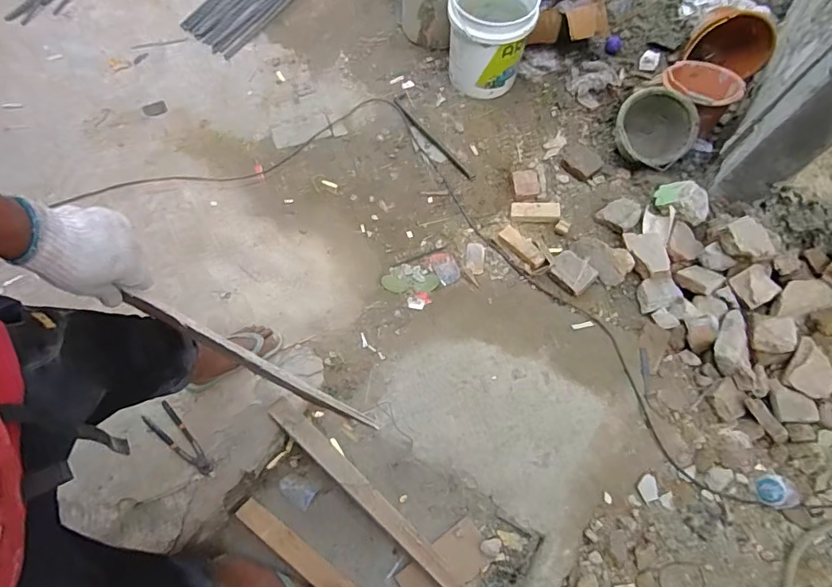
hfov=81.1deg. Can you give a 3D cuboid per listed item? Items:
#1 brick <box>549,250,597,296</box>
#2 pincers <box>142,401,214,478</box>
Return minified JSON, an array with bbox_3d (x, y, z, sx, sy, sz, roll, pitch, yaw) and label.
[{"bbox_3d":[0.491,-0.066,1.531,0.136,0.045,0.121,42,70,16],"label":"brick"},{"bbox_3d":[-0.559,0.354,1.157,0.222,0.021,0.061,40,49,18],"label":"pincers"}]

